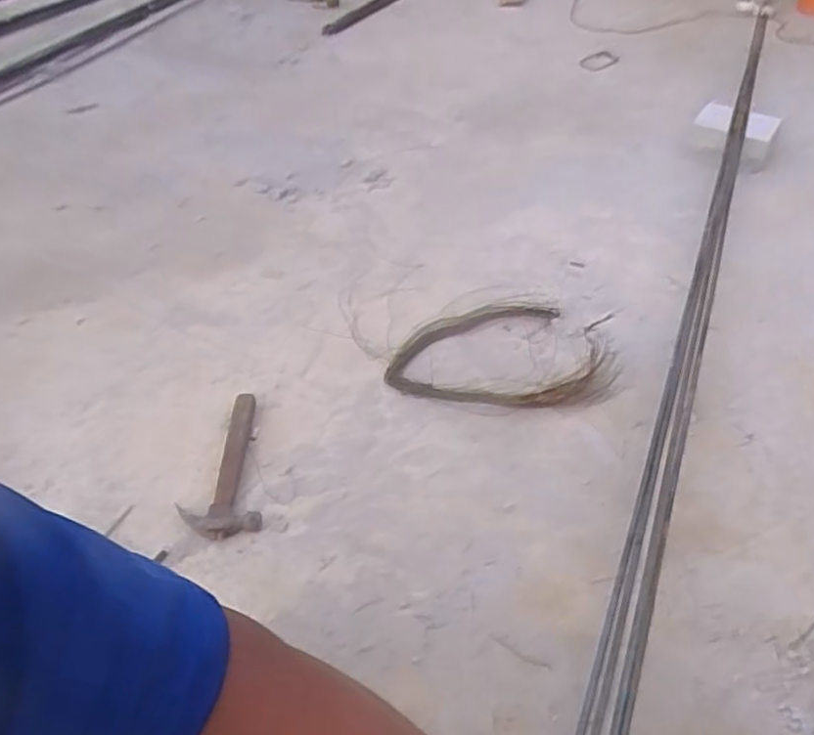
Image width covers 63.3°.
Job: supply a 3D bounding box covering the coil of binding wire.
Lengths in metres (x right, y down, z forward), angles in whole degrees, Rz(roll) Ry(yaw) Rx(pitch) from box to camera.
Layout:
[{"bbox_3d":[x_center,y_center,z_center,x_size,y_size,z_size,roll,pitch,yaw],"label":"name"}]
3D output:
[{"bbox_3d":[0.189,-0.034,1.292,0.408,0.028,0.294,9,46,10],"label":"coil of binding wire"}]

